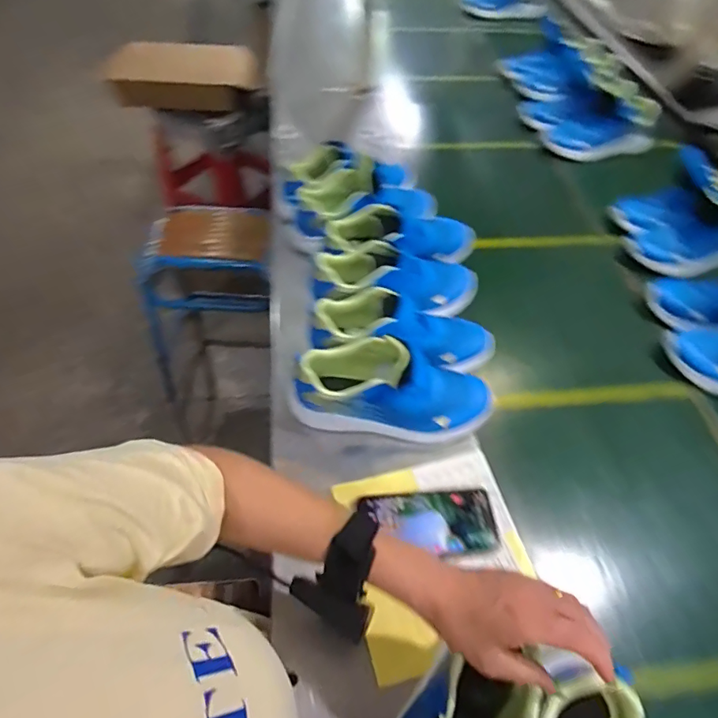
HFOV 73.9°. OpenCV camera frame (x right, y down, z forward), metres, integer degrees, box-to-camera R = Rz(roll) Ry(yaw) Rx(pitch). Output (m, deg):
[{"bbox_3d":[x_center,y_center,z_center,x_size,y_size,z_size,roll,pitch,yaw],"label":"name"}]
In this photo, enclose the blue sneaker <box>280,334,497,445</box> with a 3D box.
[{"bbox_3d":[0.044,0.030,0.602,0.257,0.123,0.090,5,54,0],"label":"blue sneaker"}]

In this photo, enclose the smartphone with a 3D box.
[{"bbox_3d":[0.086,0.190,0.552,0.148,0.016,0.078,-5,55,-7],"label":"smartphone"}]

